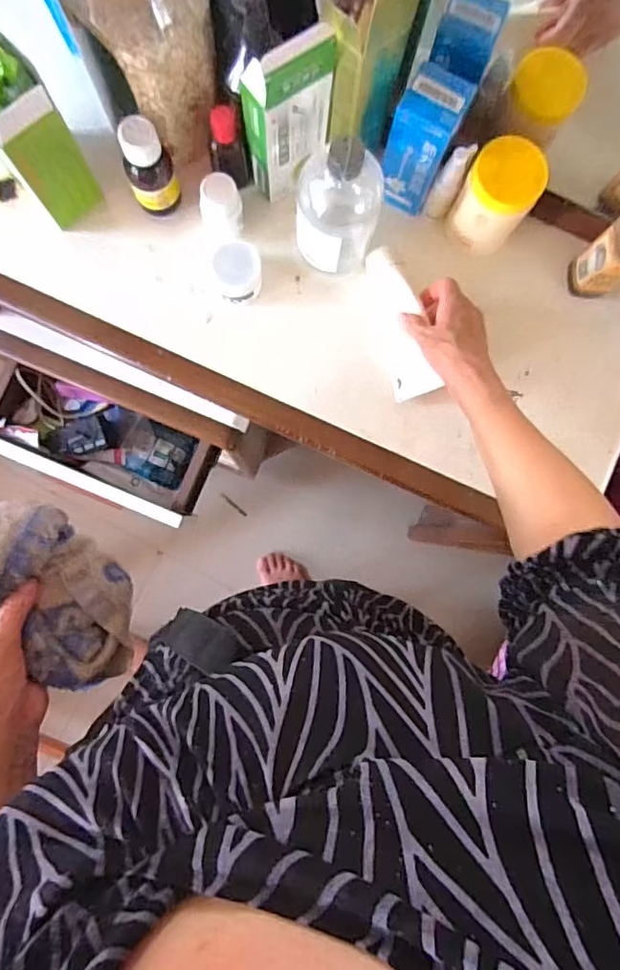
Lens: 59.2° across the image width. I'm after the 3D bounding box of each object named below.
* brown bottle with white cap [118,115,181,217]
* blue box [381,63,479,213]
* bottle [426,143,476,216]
[{"bbox_3d":[-0.158,-0.313,0.542,0.046,0.098,0.037,-13,88,-7],"label":"brown bottle with white cap"},{"bbox_3d":[0.107,-0.334,0.541,0.064,0.127,0.046,27,84,-4],"label":"blue box"},{"bbox_3d":[0.144,-0.310,0.563,0.022,0.094,0.024,32,84,-3],"label":"bottle"}]

